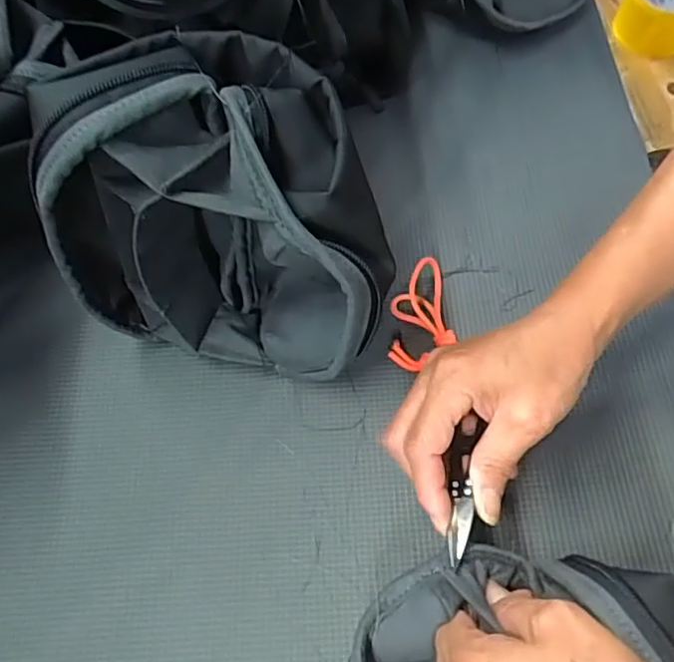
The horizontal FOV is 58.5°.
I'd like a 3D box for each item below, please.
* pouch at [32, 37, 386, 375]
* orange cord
[{"bbox_3d":[-0.052,-0.056,0.312,0.157,0.165,0.099,12,65,6],"label":"pouch"},{"bbox_3d":[0.053,-0.011,0.374,0.037,0.017,0.072,3,64,2],"label":"orange cord"}]

